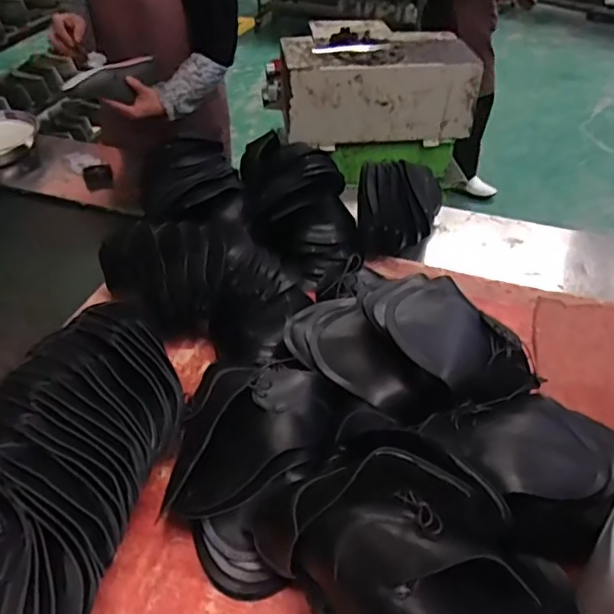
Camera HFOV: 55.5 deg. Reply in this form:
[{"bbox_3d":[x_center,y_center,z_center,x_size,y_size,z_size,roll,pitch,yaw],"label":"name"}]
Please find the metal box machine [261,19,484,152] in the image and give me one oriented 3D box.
[{"bbox_3d":[0.153,-0.575,1.480,0.474,0.202,0.305,-6,44,-6],"label":"metal box machine"}]

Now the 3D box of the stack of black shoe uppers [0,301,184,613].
[{"bbox_3d":[-0.301,0.192,0.712,0.238,0.159,0.493,14,45,14],"label":"stack of black shoe uppers"}]

